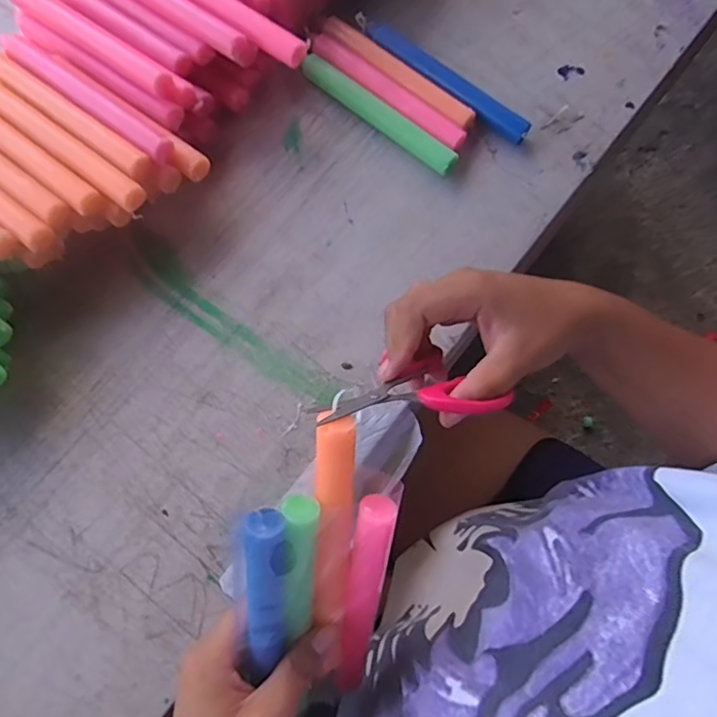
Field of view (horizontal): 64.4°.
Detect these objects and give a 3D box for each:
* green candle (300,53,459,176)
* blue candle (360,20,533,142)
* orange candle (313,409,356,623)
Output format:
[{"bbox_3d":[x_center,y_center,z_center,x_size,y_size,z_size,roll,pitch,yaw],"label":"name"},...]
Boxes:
[{"bbox_3d":[0.016,-0.198,0.462,0.156,0.017,0.016,41,79,12],"label":"green candle"},{"bbox_3d":[0.071,-0.226,0.464,0.159,0.018,0.019,40,79,12],"label":"blue candle"},{"bbox_3d":[-0.013,0.088,0.301,0.020,0.015,0.125,4,113,3],"label":"orange candle"}]

